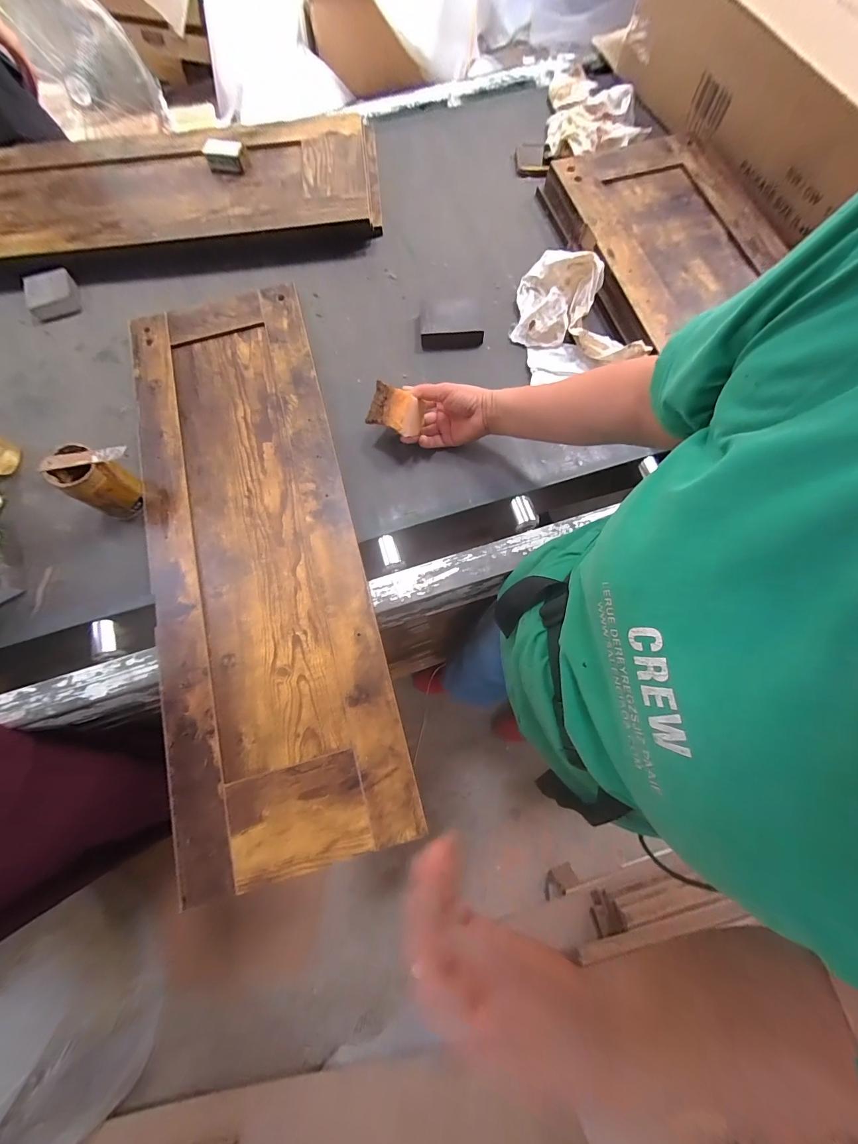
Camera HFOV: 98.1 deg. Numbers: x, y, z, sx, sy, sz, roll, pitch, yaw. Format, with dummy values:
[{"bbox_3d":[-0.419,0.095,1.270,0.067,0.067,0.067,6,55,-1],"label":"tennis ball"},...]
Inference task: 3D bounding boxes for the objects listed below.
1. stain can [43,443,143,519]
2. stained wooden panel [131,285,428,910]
[{"bbox_3d":[-0.437,-0.118,0.495,0.056,0.089,0.060,0,75,0],"label":"stain can"},{"bbox_3d":[-0.251,-0.048,0.511,0.287,0.016,0.805,-16,75,-4],"label":"stained wooden panel"}]

